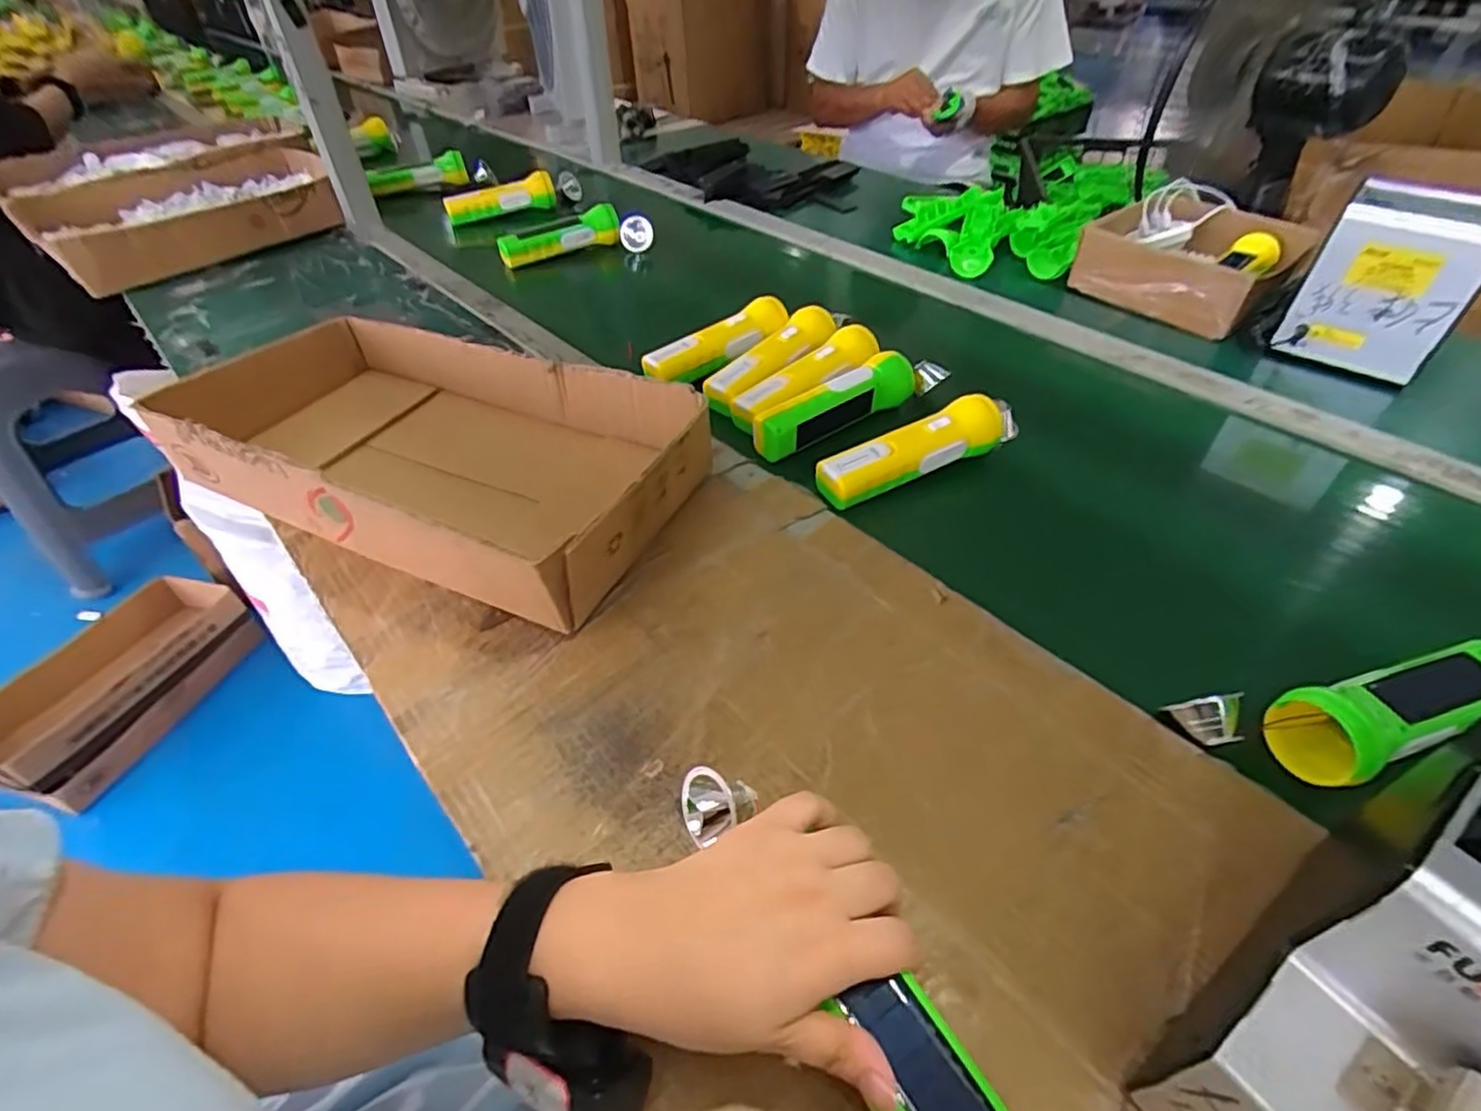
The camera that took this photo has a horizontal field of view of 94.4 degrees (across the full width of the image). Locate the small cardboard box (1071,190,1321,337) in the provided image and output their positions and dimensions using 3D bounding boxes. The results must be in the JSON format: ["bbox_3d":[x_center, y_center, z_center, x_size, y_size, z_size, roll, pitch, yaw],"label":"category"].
[{"bbox_3d":[0.540,-0.354,0.833,0.213,0.079,0.202,-33,53,-28],"label":"small cardboard box"}]

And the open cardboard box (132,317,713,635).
[{"bbox_3d":[-0.255,-0.089,0.562,0.426,0.082,0.239,18,48,18],"label":"open cardboard box"}]

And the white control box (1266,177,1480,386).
[{"bbox_3d":[0.641,-0.269,0.690,0.127,0.156,0.115,28,51,26],"label":"white control box"}]

